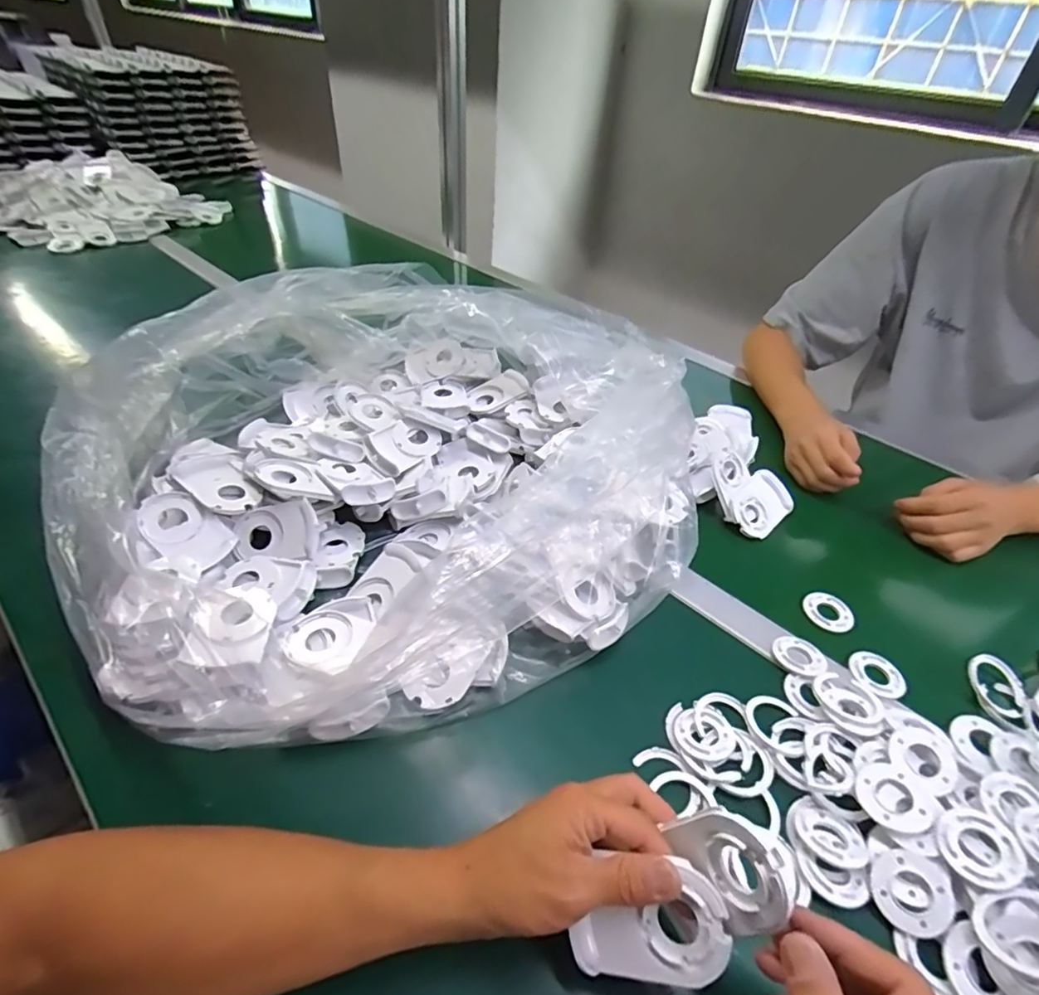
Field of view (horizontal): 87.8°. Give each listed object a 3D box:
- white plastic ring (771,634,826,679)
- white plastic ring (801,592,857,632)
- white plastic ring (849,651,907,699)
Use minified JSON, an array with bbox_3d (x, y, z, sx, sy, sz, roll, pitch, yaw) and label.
[{"bbox_3d":[0.246,0.138,0.473,0.043,0.007,0.041,3,42,-2],"label":"white plastic ring"},{"bbox_3d":[0.298,0.111,0.519,0.038,0.010,0.042,-11,44,-17],"label":"white plastic ring"},{"bbox_3d":[0.310,0.154,0.469,0.047,0.008,0.043,3,42,-2],"label":"white plastic ring"}]

